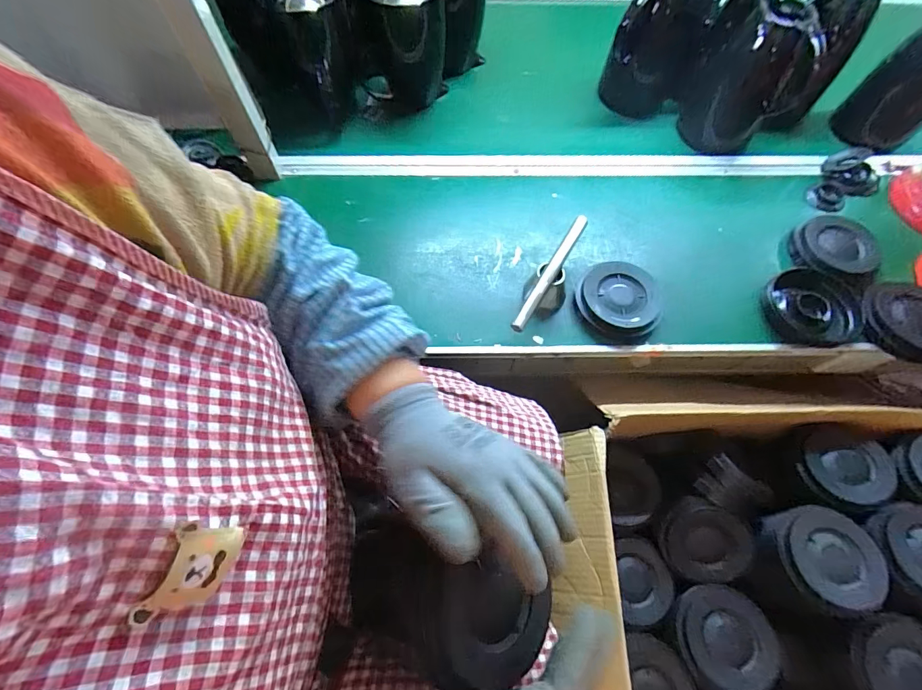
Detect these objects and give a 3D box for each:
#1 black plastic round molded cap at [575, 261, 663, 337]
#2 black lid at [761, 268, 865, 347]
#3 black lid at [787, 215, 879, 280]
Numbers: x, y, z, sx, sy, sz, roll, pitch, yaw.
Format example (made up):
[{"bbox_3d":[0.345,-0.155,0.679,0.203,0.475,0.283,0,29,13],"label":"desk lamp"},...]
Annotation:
[{"bbox_3d":[0.226,-0.066,0.587,0.119,0.033,0.103,35,68,14],"label":"black plastic round molded cap"},{"bbox_3d":[0.506,-0.051,0.590,0.115,0.034,0.120,-13,65,-7],"label":"black lid"},{"bbox_3d":[0.569,-0.151,0.621,0.124,0.020,0.107,-18,66,-10],"label":"black lid"}]

